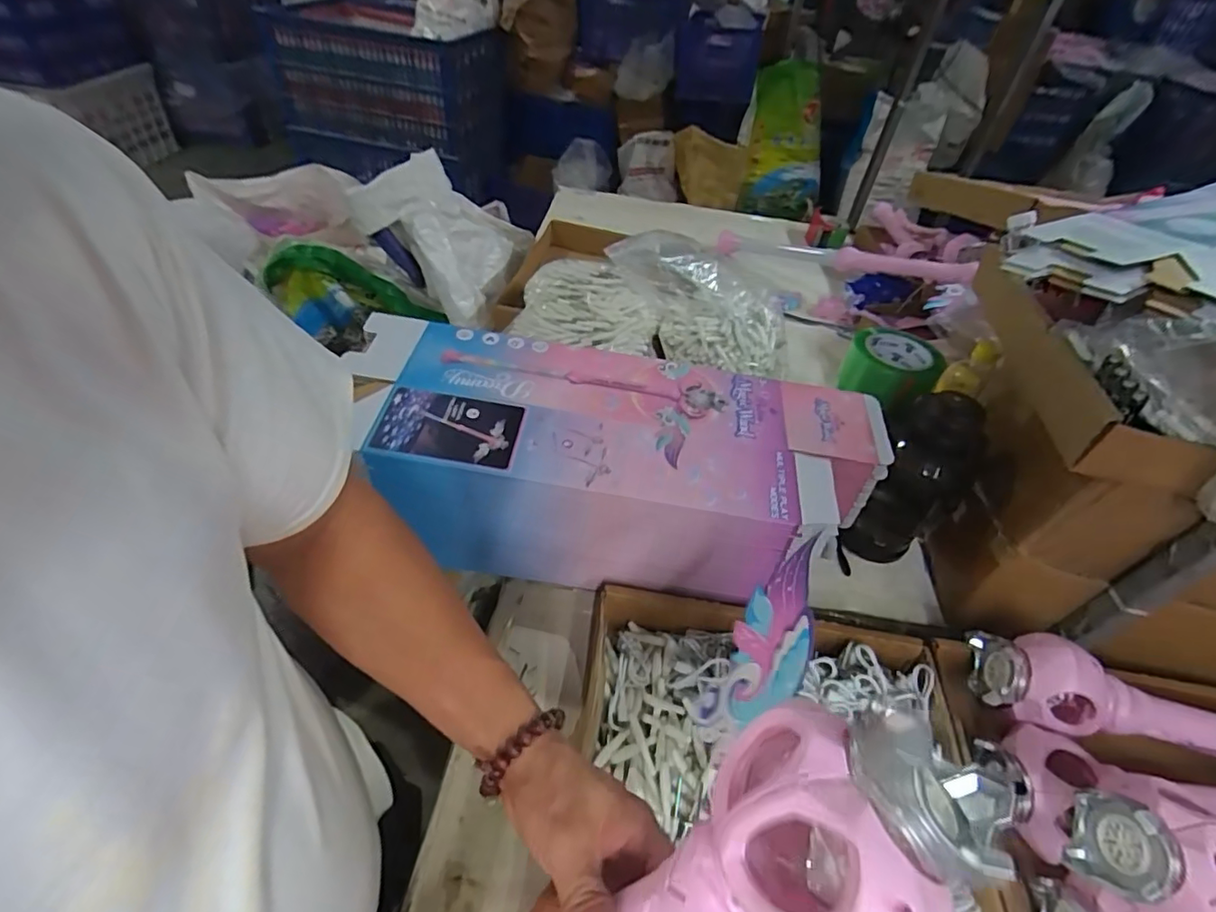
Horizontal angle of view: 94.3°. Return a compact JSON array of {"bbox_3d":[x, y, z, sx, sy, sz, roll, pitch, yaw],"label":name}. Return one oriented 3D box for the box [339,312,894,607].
[{"bbox_3d":[0.004,0.011,0.644,0.576,0.170,0.204,9,45,1],"label":"box"}]

